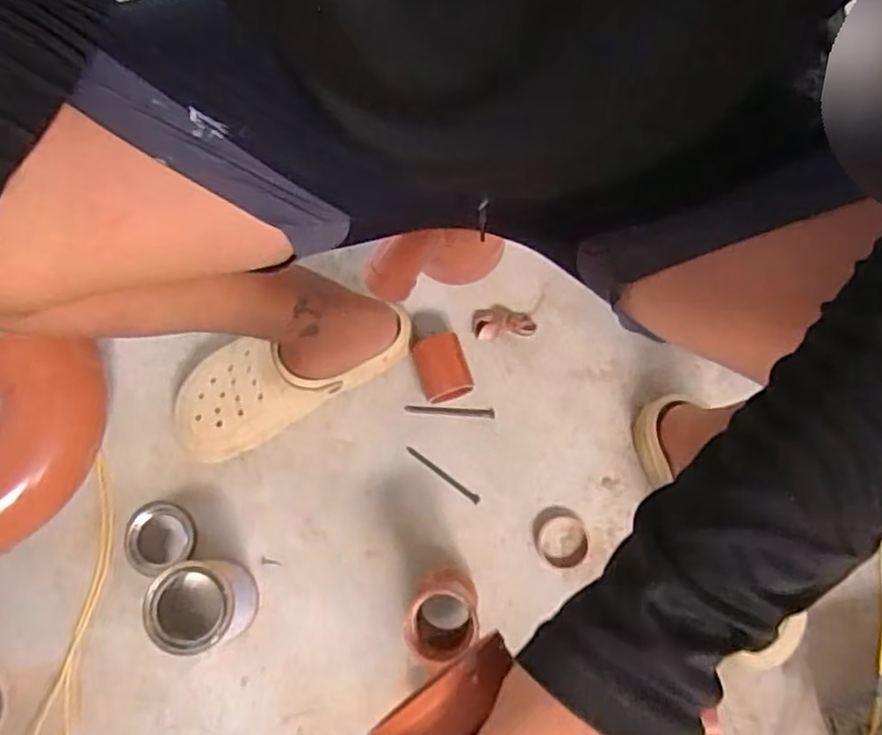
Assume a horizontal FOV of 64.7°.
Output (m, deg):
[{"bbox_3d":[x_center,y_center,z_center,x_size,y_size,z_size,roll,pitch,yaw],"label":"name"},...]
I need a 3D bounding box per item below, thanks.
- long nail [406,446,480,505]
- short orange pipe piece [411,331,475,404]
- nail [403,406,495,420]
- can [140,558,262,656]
[{"bbox_3d":[0.002,0.121,0.786,0.100,0.004,0.008,36,77,12],"label":"long nail"},{"bbox_3d":[0.001,0.005,0.791,0.054,0.062,0.071,-18,75,-4],"label":"short orange pipe piece"},{"bbox_3d":[0.010,0.051,0.802,0.103,0.008,0.011,4,73,3],"label":"nail"},{"bbox_3d":[-0.238,0.240,0.701,0.082,0.098,0.080,-1,72,2],"label":"can"}]

